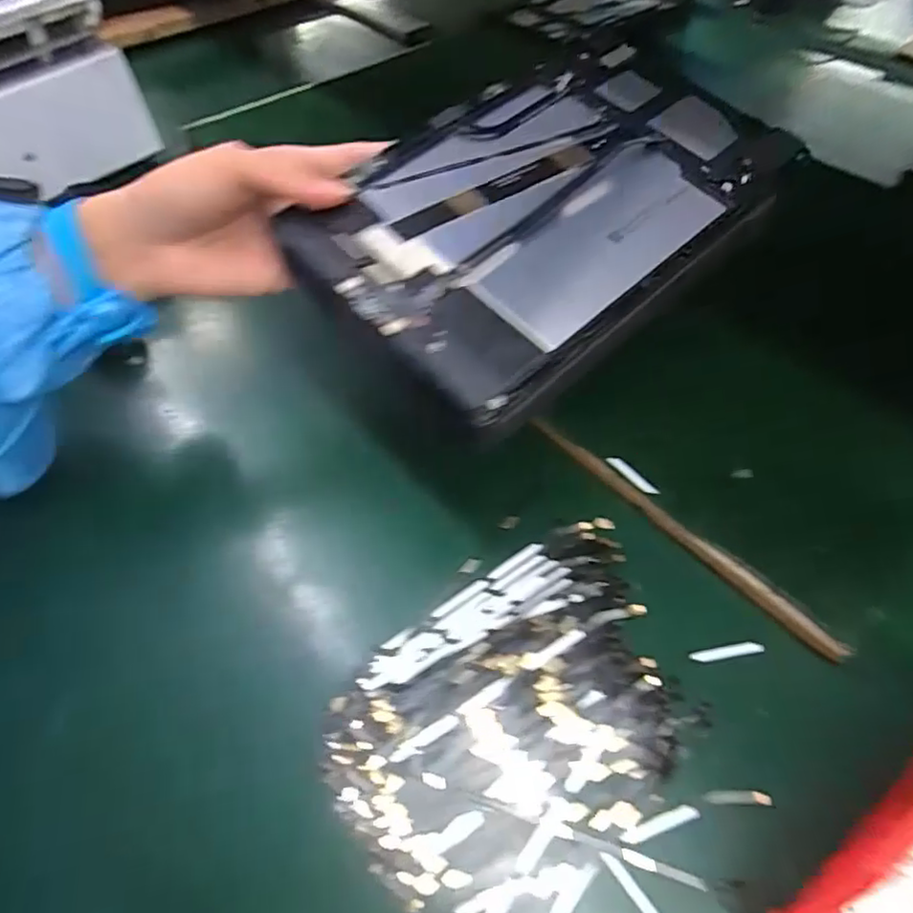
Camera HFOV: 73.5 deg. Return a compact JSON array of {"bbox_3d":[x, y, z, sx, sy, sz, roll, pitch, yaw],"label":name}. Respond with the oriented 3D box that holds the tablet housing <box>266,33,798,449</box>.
[{"bbox_3d":[0.043,-0.121,0.298,0.231,0.011,0.150,-41,73,-18],"label":"tablet housing"}]

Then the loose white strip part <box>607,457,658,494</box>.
[{"bbox_3d":[0.097,0.011,0.339,0.006,0.004,0.033,-45,64,0],"label":"loose white strip part"}]

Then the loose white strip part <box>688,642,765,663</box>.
[{"bbox_3d":[0.130,0.094,0.294,0.035,0.004,0.006,-9,53,-5],"label":"loose white strip part"}]

